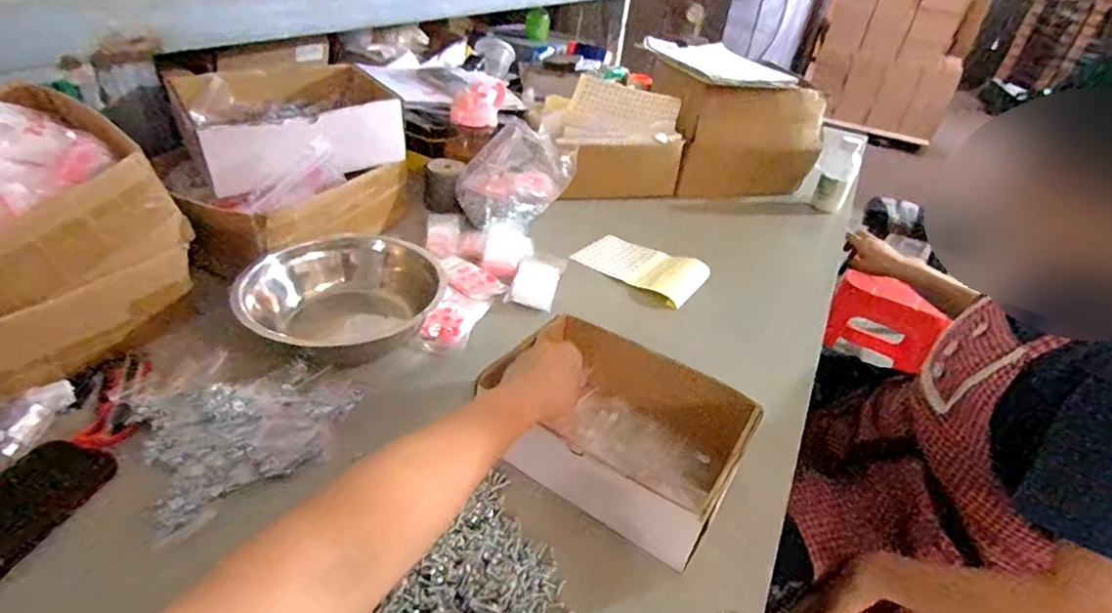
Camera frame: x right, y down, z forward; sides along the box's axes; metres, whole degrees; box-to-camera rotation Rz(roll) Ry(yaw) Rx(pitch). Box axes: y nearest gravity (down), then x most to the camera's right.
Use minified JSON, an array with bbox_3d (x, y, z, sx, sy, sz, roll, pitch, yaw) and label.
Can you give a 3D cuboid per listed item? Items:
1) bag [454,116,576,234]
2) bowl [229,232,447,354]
[{"bbox_3d":[-0.065,-0.232,0.986,0.193,0.147,0.126,-15,42,-29],"label":"bag"},{"bbox_3d":[-0.281,-0.021,0.730,0.232,0.079,0.239,5,36,-4],"label":"bowl"}]

